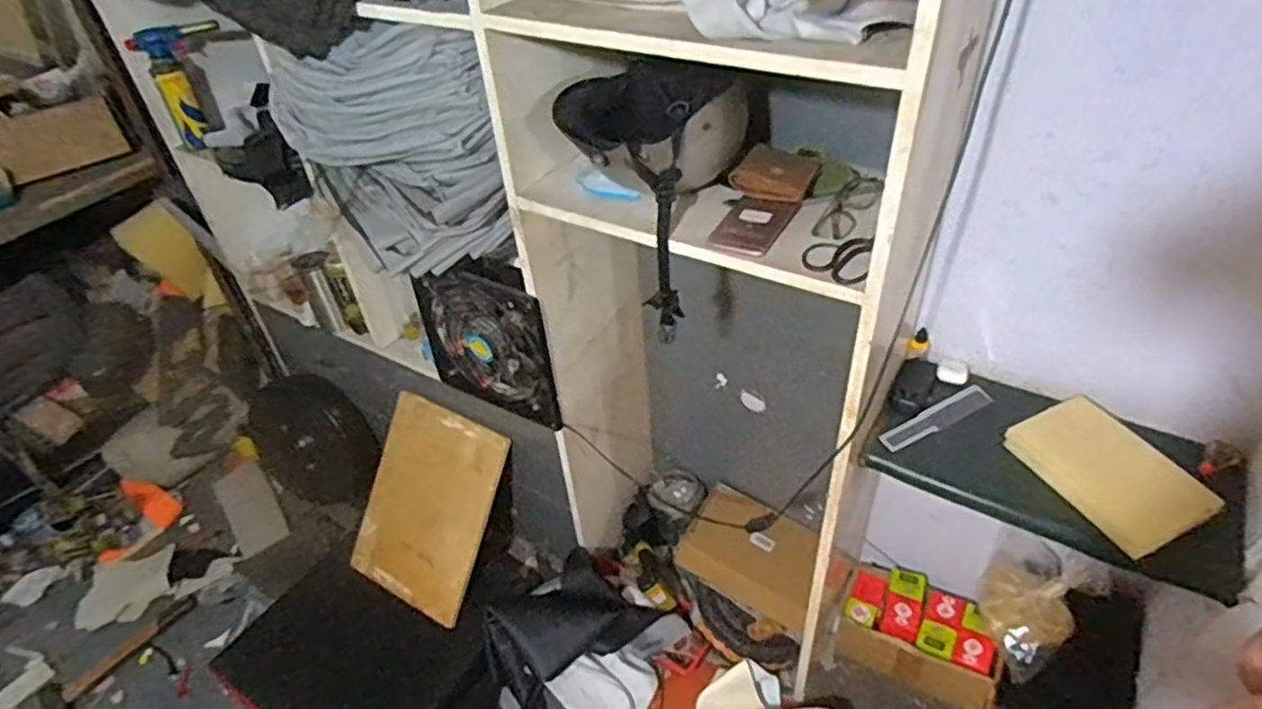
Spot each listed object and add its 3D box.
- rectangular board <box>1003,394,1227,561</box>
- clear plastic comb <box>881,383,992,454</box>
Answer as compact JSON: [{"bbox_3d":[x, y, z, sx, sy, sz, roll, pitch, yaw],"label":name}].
[{"bbox_3d":[0.611,0.147,0.905,0.129,0.022,0.207,-26,46,-8],"label":"rectangular board"},{"bbox_3d":[0.445,0.093,1.028,0.190,0.007,0.035,-23,70,-16],"label":"clear plastic comb"}]

